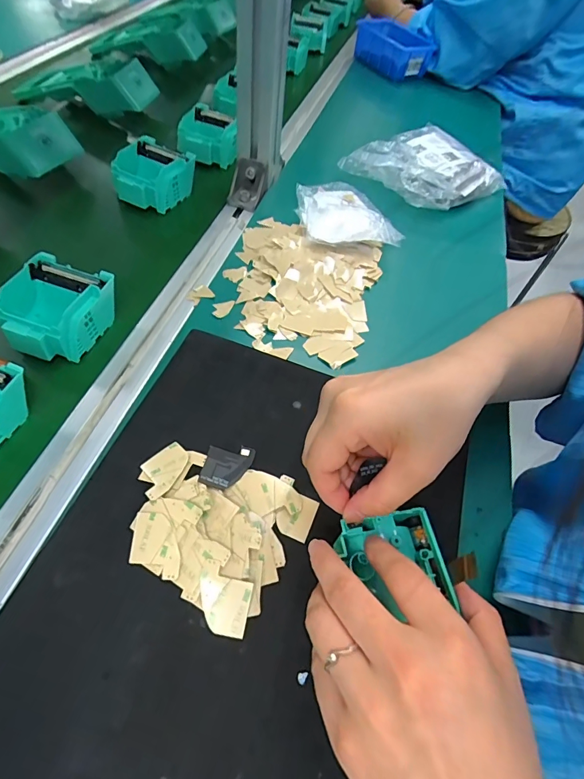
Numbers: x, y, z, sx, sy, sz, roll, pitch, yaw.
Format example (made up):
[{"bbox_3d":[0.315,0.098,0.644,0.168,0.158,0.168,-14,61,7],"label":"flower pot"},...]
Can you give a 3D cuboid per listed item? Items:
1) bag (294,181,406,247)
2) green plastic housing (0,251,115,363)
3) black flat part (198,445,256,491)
[{"bbox_3d":[0.063,-0.211,0.484,0.112,0.028,0.121,-9,58,-9],"label":"bag"},{"bbox_3d":[-0.202,-0.067,0.346,0.079,0.043,0.083,22,56,7],"label":"green plastic housing"},{"bbox_3d":[-0.046,0.053,0.283,0.031,0.006,0.037,12,57,4],"label":"black flat part"}]

